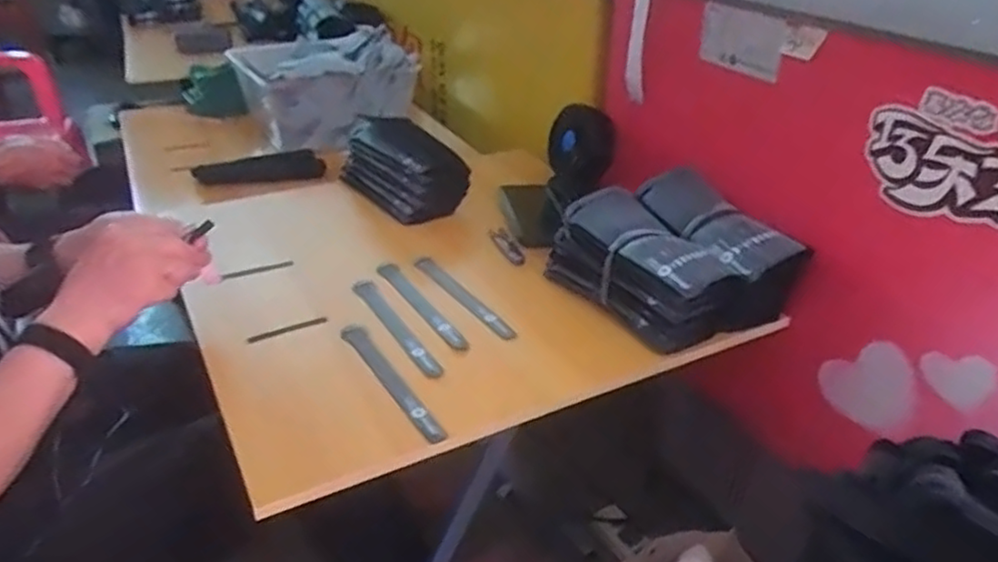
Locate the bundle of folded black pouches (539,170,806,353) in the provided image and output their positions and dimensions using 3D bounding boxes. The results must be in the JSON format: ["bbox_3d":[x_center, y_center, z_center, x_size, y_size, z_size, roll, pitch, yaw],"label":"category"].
[{"bbox_3d":[0.204,-0.029,0.841,0.195,0.108,0.236,-16,35,-25],"label":"bundle of folded black pouches"}]

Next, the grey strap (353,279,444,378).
[{"bbox_3d":[-0.112,0.044,0.755,0.024,0.010,0.188,-17,35,-26],"label":"grey strap"}]

